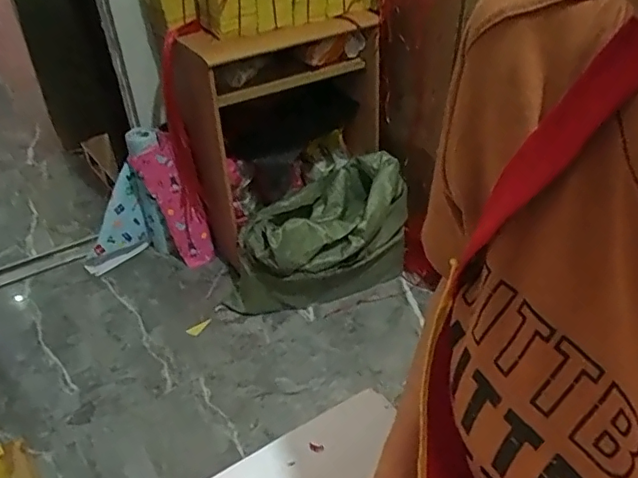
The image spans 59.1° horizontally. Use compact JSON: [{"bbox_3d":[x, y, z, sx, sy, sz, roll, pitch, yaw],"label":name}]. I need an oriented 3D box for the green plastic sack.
[{"bbox_3d":[-0.009,0.003,1.889,0.600,0.409,0.315,-16,38,-16],"label":"green plastic sack"}]

